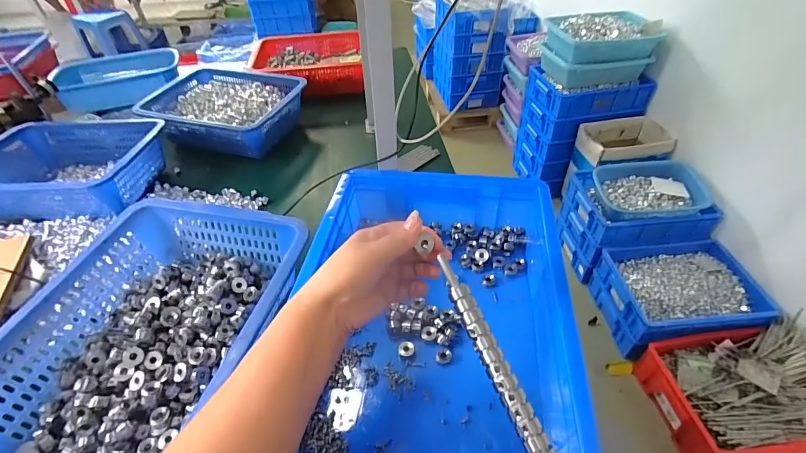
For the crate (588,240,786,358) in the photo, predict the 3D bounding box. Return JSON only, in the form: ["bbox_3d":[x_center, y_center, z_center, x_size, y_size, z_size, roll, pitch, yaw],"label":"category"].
[{"bbox_3d":[0.929,0.238,1.314,0.448,0.177,0.341,-5,45,-3],"label":"crate"}]

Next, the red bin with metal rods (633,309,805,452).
[{"bbox_3d":[0.973,0.452,1.089,0.483,0.155,0.336,-5,45,-3],"label":"red bin with metal rods"}]

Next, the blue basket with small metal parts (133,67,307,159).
[{"bbox_3d":[-0.388,-0.260,0.864,0.310,0.082,0.233,12,47,14],"label":"blue basket with small metal parts"}]

